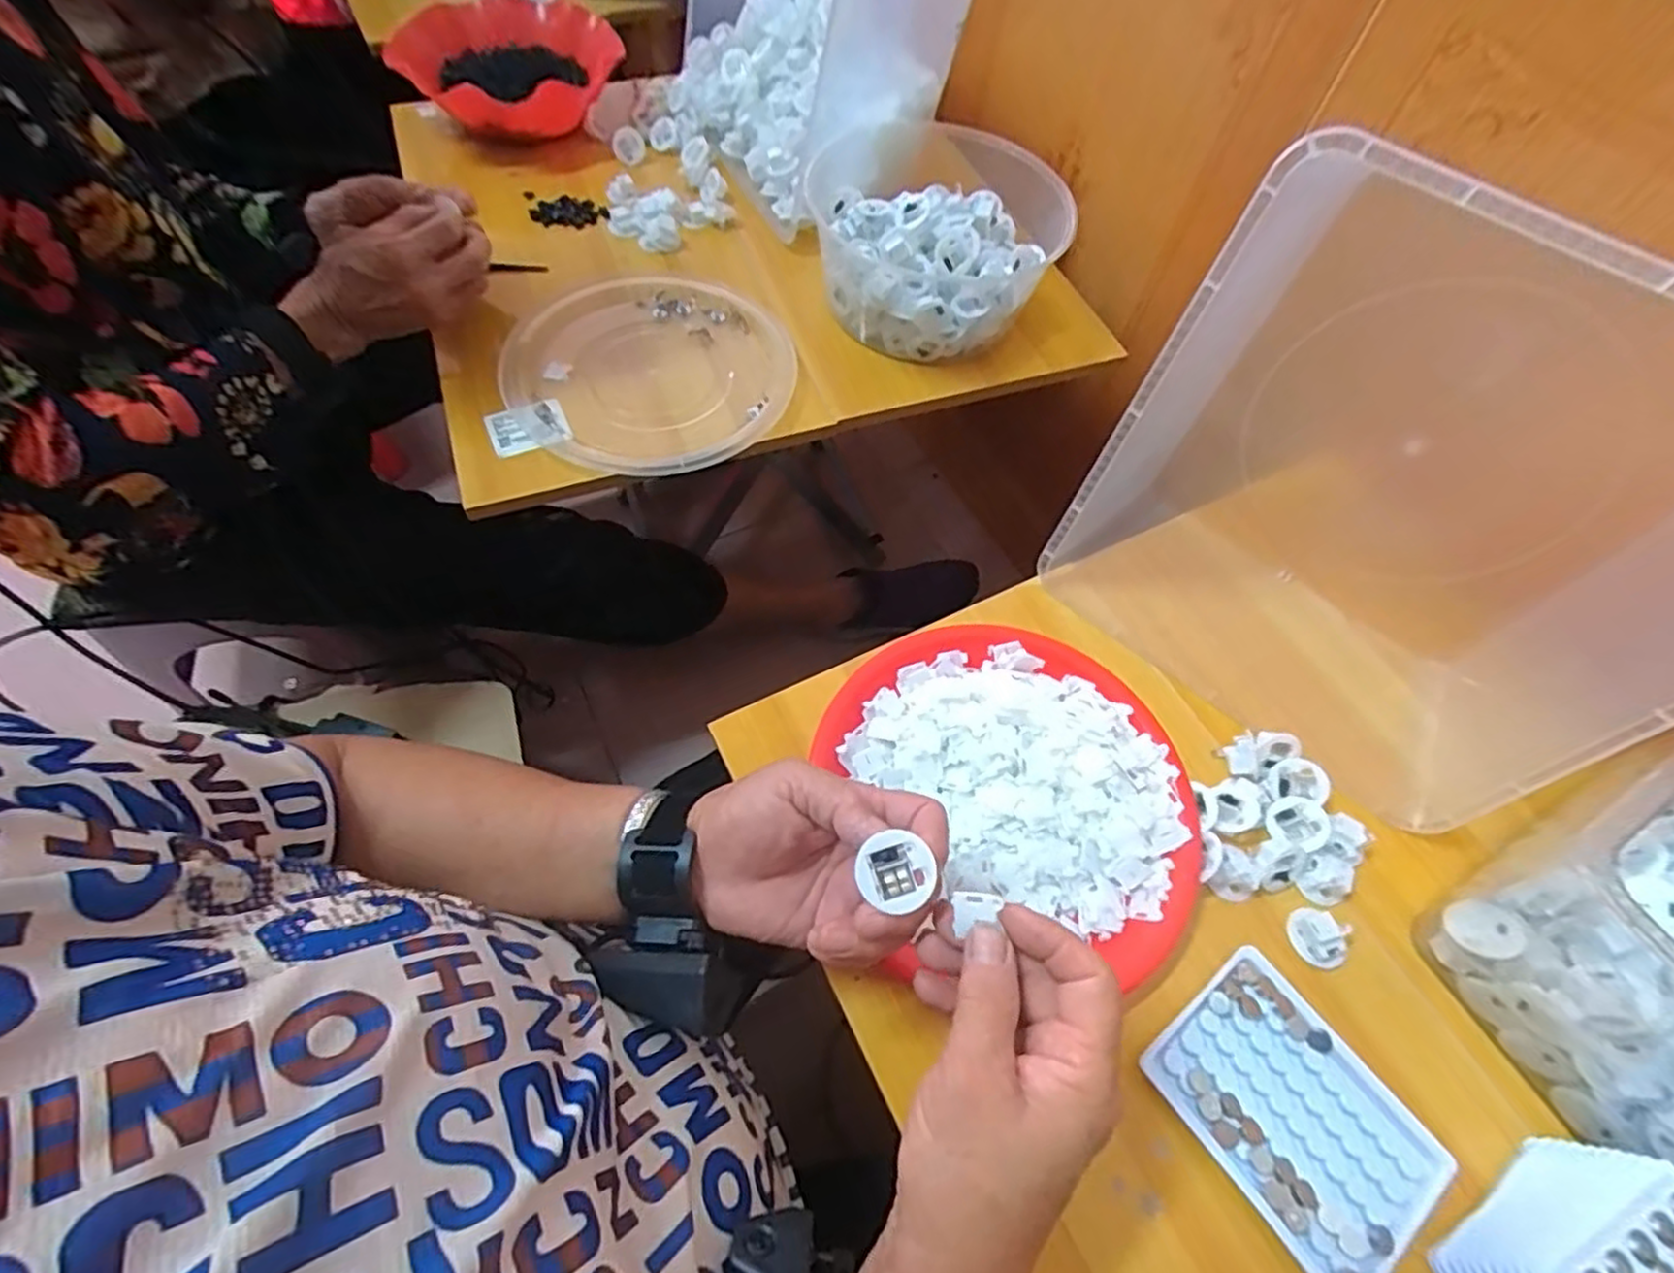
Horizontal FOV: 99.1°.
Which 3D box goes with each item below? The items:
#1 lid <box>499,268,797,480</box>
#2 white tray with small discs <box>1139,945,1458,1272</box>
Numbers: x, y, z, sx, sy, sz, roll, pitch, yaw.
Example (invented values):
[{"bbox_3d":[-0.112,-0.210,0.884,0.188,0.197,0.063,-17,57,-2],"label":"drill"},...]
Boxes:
[{"bbox_3d":[-0.156,-0.235,0.617,0.235,0.024,0.241,1,61,-2],"label":"lid"},{"bbox_3d":[0.236,0.246,0.369,0.097,0.009,0.130,-33,68,-19],"label":"white tray with small discs"}]

